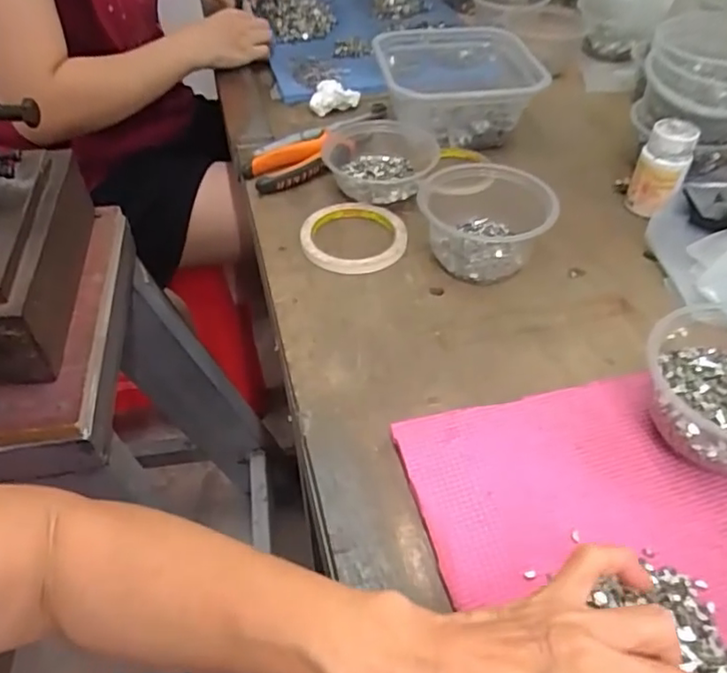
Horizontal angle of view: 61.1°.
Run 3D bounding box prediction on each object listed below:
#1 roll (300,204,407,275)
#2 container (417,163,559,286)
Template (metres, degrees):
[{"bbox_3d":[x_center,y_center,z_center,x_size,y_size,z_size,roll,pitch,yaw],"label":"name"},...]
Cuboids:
[{"bbox_3d":[-0.008,-0.095,0.573,0.094,0.015,0.095,0,46,0],"label":"roll"},{"bbox_3d":[0.109,-0.104,0.552,0.108,0.060,0.119,-3,46,-3],"label":"container"}]

